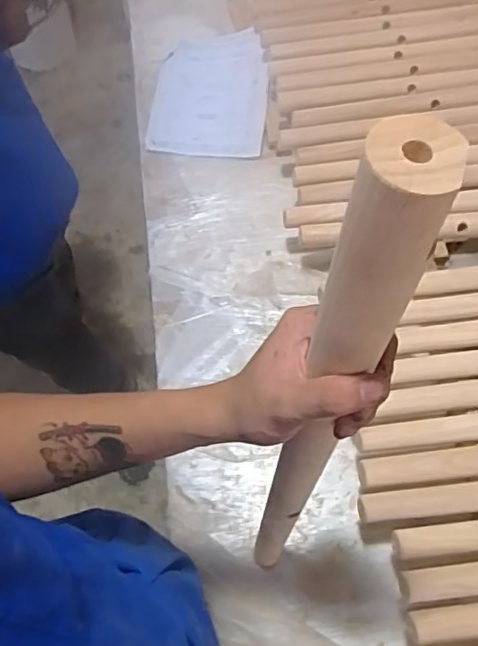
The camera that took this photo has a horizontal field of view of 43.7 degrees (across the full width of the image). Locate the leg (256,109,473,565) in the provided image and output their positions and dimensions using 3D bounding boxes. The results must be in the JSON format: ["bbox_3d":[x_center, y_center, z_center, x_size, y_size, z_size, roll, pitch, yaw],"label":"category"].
[{"bbox_3d":[0.051,0.104,0.469,0.039,0.608,0.036,1,56,-2],"label":"leg"}]

